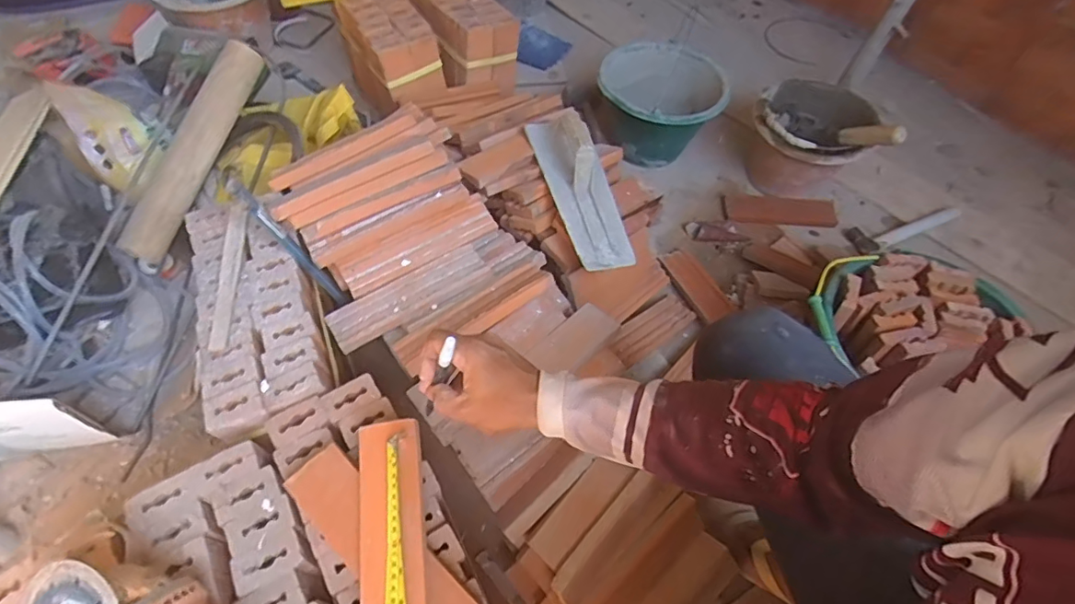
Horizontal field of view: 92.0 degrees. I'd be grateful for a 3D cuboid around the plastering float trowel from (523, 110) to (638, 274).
[{"bbox_3d":[0.074,-0.190,0.831,0.108,0.073,0.305,-17,72,-13],"label":"plastering float trowel"}]

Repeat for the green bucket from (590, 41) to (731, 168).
[{"bbox_3d":[0.259,-0.421,1.144,0.273,0.188,0.245,13,58,6],"label":"green bucket"}]

